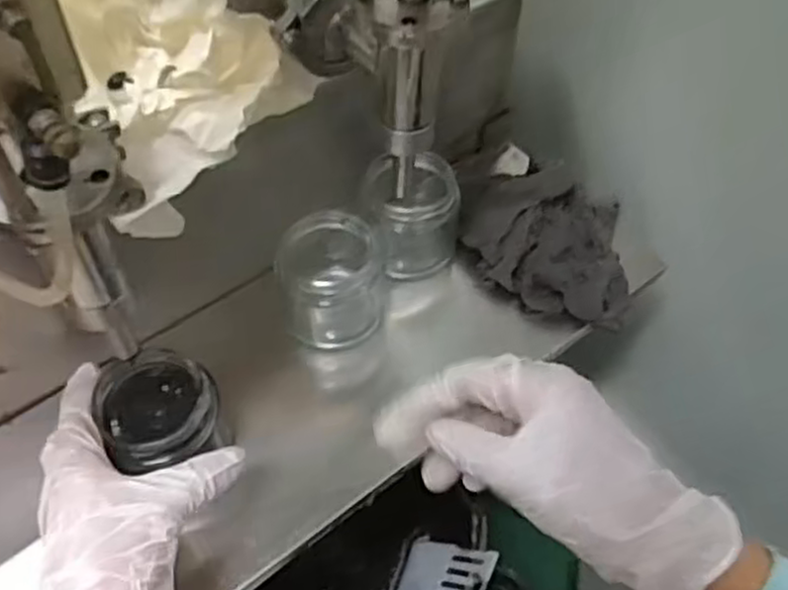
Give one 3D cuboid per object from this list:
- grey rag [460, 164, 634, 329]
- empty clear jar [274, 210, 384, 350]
[{"bbox_3d":[0.103,-0.039,0.519,0.117,0.057,0.101,6,55,2],"label":"grey rag"},{"bbox_3d":[-0.040,-0.009,0.497,0.065,0.077,0.051,-4,55,-5],"label":"empty clear jar"}]

